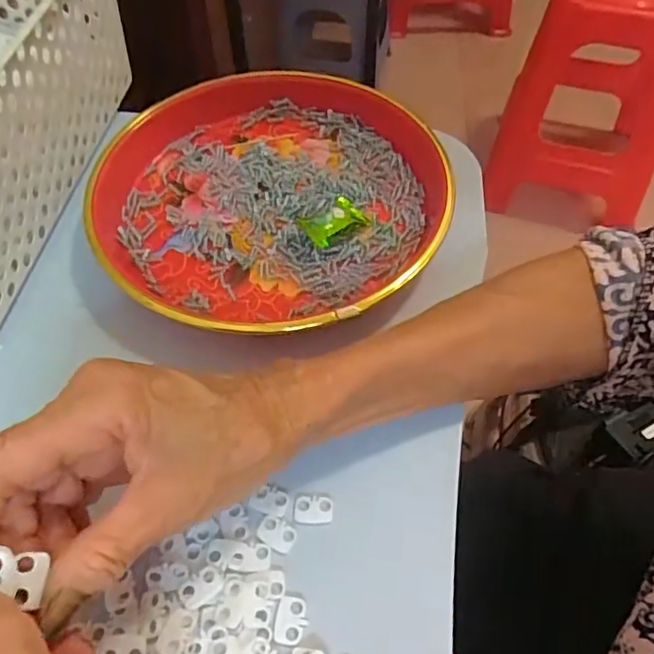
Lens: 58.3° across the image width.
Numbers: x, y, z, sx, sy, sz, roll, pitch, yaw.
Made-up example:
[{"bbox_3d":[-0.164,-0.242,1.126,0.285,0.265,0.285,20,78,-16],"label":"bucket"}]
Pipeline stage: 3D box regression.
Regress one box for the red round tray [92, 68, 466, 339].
[{"bbox_3d":[-0.034,-0.084,0.372,0.217,0.032,0.215,0,55,0],"label":"red round tray"}]

